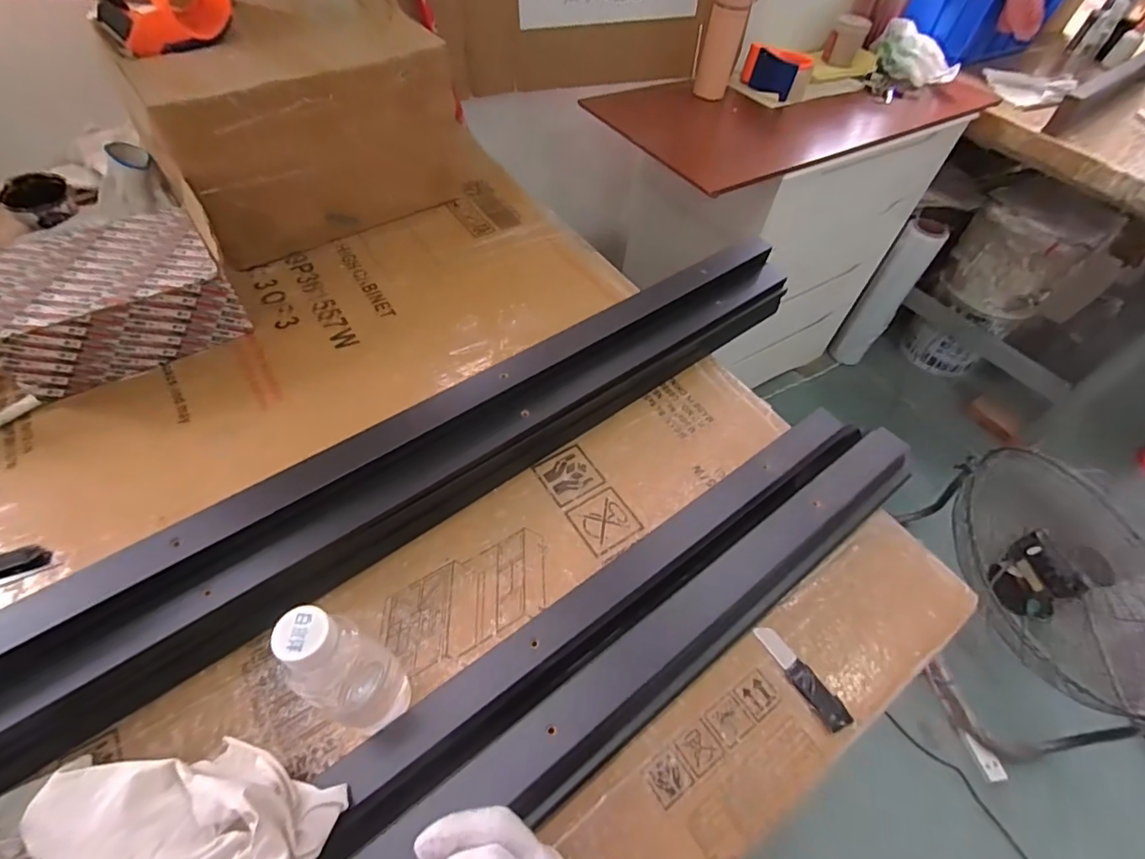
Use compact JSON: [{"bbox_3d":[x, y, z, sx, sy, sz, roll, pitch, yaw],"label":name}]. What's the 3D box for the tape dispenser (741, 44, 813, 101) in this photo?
[{"bbox_3d":[0.437,-0.767,1.133,0.067,0.074,0.132,-34,63,-27],"label":"tape dispenser"}]

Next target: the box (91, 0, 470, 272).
[{"bbox_3d":[-0.386,-0.434,0.779,0.390,0.243,0.210,-35,63,-28],"label":"box"}]

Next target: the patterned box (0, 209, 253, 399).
[{"bbox_3d":[-0.538,-0.146,0.628,0.226,0.127,0.145,-31,61,-26],"label":"patterned box"}]

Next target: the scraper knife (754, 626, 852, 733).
[{"bbox_3d":[0.213,0.230,0.495,0.029,0.008,0.103,-30,61,-25],"label":"scraper knife"}]

